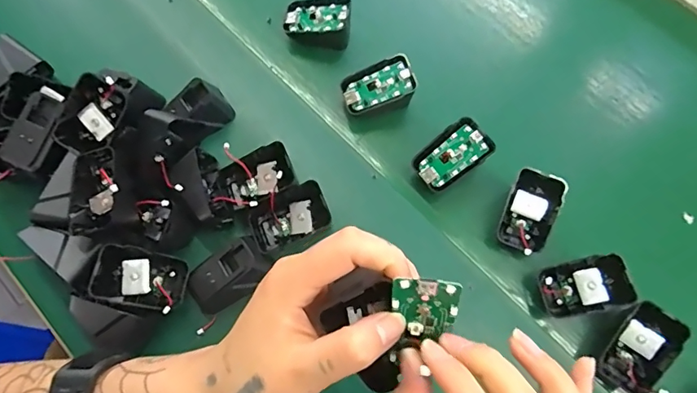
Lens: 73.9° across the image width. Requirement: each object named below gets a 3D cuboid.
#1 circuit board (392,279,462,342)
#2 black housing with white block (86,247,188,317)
[{"bbox_3d":[0.037,0.054,0.223,0.031,0.034,0.005,4,31,6],"label":"circuit board"},{"bbox_3d":[-0.170,0.068,0.380,0.069,0.026,0.047,13,66,-13],"label":"black housing with white block"}]

